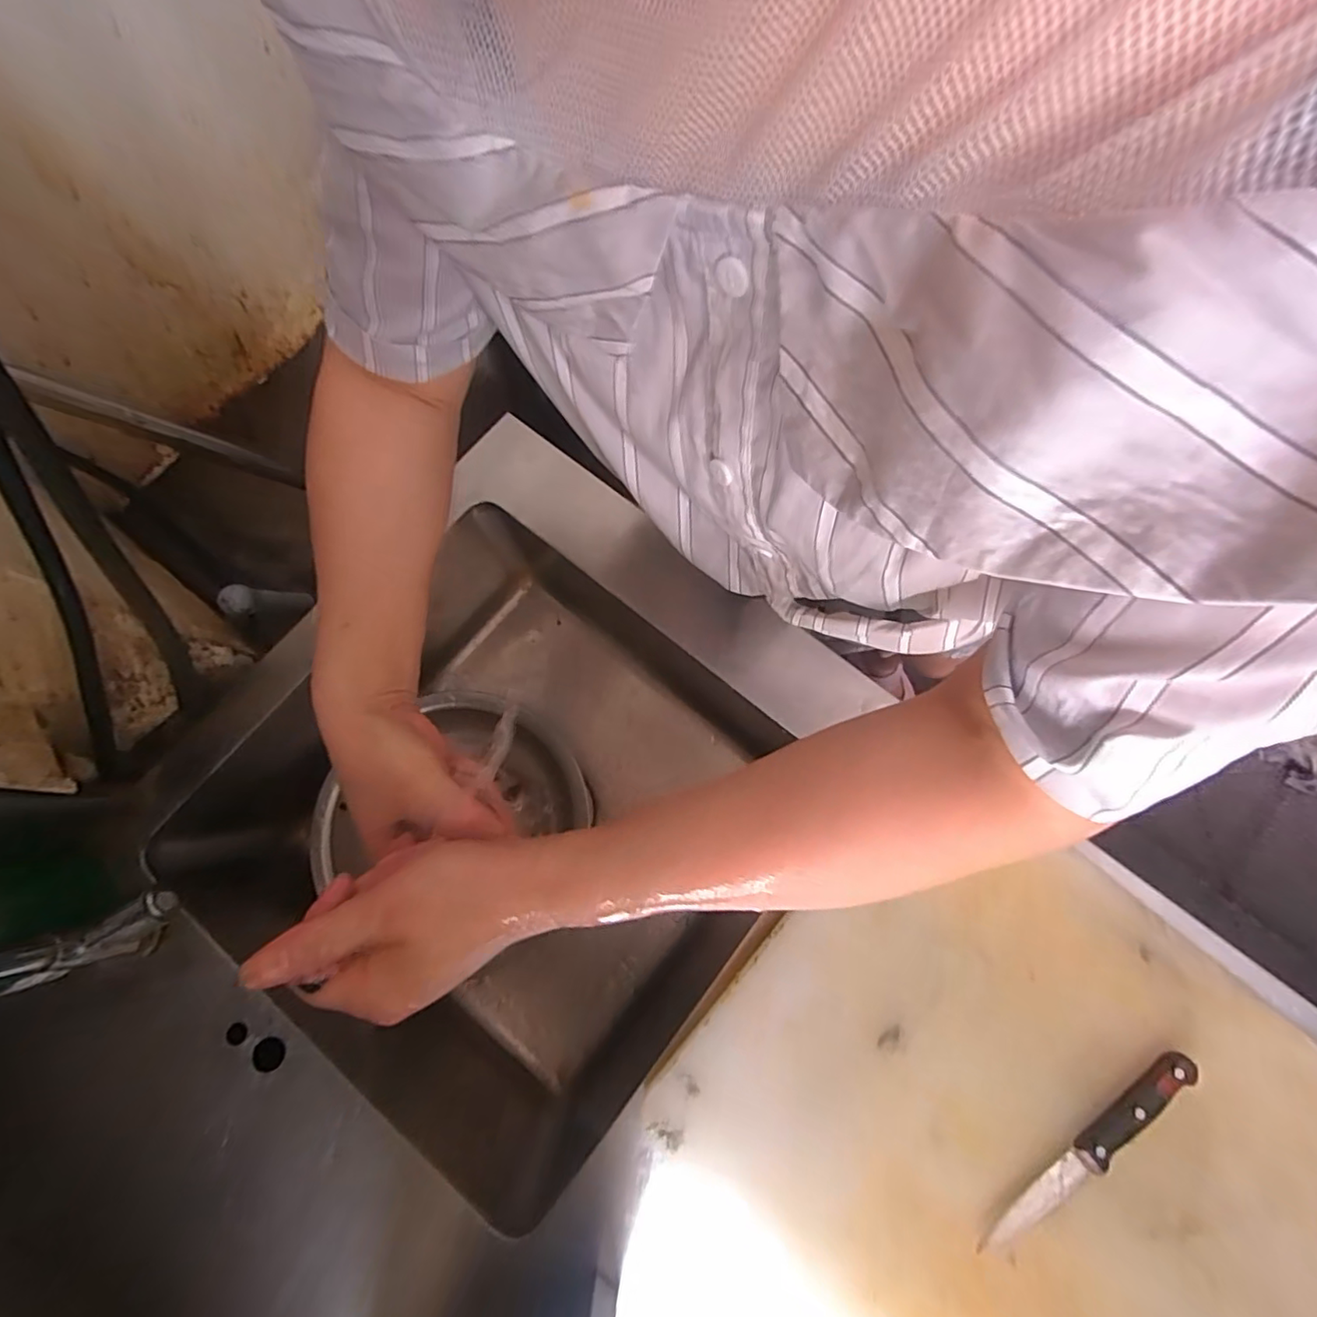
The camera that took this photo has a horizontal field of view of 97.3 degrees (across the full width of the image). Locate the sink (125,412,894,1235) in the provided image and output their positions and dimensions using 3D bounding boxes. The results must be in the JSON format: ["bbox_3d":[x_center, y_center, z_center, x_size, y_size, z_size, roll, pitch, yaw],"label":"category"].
[{"bbox_3d":[-0.125,0.121,0.564,0.453,0.220,0.505,38,79,9],"label":"sink"}]

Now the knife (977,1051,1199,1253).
[{"bbox_3d":[0.278,0.319,0.374,0.178,0.013,0.021,-37,78,-8],"label":"knife"}]

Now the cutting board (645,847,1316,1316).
[{"bbox_3d":[0.294,0.354,0.374,0.531,0.022,0.332,42,80,10],"label":"cutting board"}]

